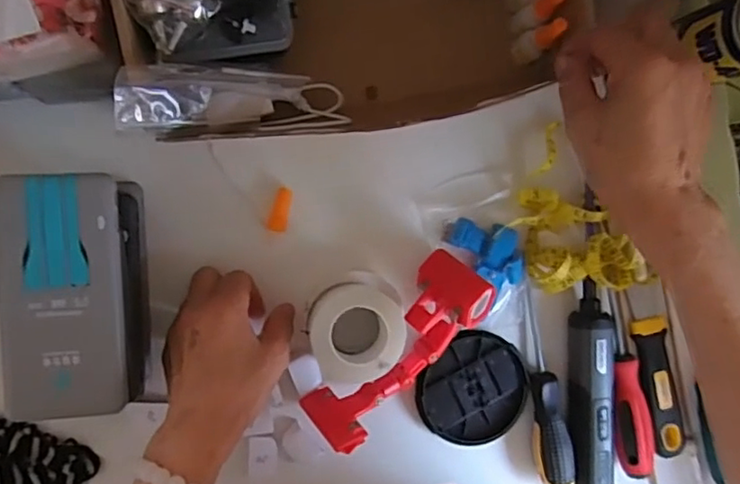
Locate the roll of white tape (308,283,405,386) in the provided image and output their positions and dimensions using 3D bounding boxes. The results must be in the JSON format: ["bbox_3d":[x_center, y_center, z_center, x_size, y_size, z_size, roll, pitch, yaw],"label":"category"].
[{"bbox_3d":[-0.011,0.064,0.437,0.065,0.057,0.063,0,91,-10],"label":"roll of white tape"}]

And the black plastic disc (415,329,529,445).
[{"bbox_3d":[0.085,0.120,0.481,0.088,0.007,0.086,0,91,-10],"label":"black plastic disc"}]

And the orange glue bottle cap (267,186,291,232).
[{"bbox_3d":[-0.068,-0.024,0.455,0.014,0.010,0.033,10,89,-10],"label":"orange glue bottle cap"}]

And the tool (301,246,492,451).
[{"bbox_3d":[0.025,0.081,0.444,0.052,0.043,0.161,42,84,-8],"label":"tool"}]

